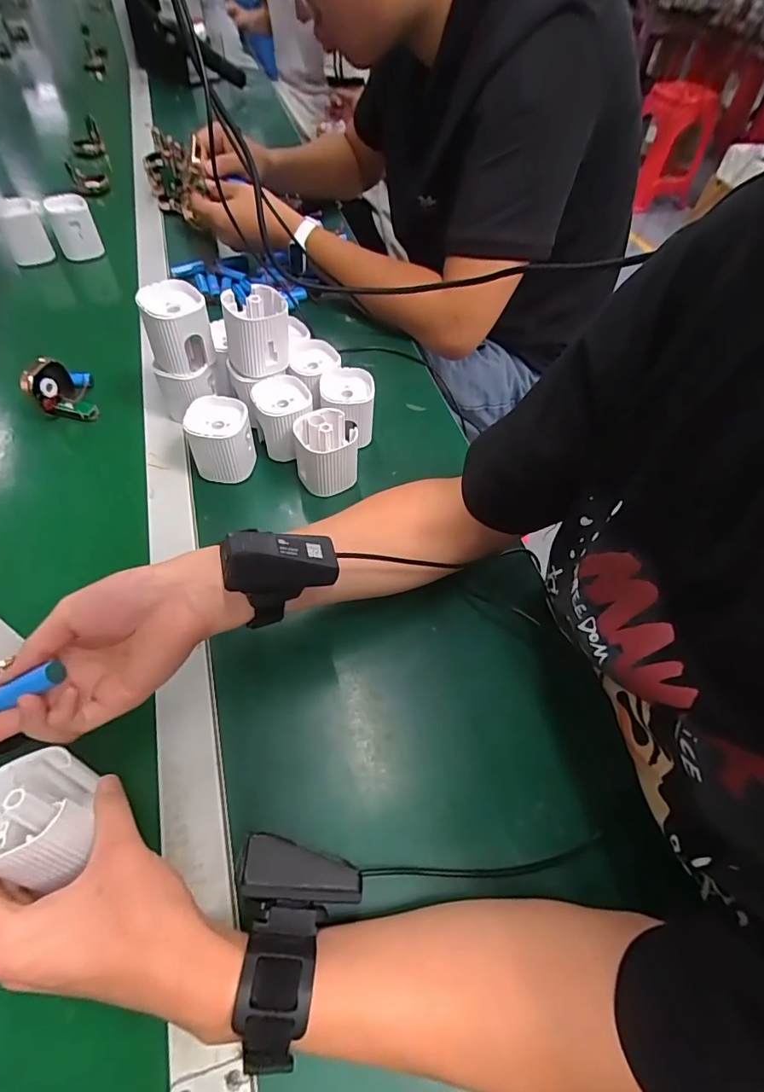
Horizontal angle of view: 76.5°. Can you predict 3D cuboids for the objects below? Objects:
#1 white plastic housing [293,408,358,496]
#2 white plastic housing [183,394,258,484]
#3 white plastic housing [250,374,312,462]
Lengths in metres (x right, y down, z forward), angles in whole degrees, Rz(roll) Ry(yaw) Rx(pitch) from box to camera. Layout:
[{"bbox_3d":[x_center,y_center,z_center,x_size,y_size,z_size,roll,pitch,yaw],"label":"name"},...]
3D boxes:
[{"bbox_3d":[-0.054,-0.092,0.473,0.057,0.062,0.060,-1,56,-5],"label":"white plastic housing"},{"bbox_3d":[-0.156,-0.102,0.471,0.058,0.067,0.052,-17,59,-15],"label":"white plastic housing"},{"bbox_3d":[-0.099,-0.128,0.492,0.053,0.061,0.058,2,56,-3],"label":"white plastic housing"}]

